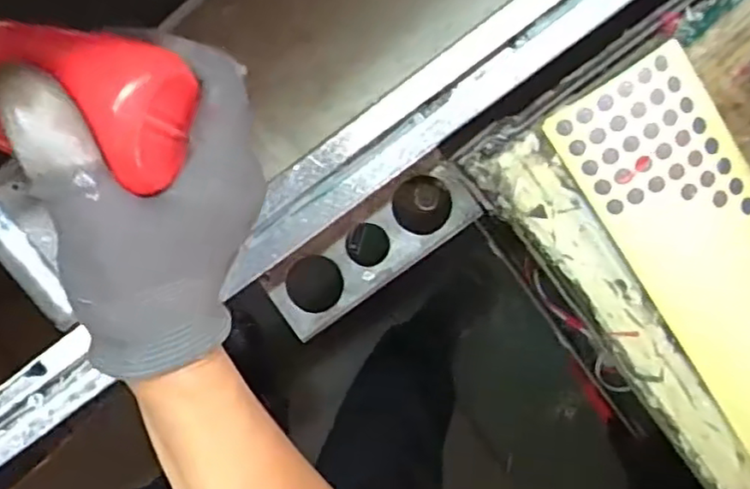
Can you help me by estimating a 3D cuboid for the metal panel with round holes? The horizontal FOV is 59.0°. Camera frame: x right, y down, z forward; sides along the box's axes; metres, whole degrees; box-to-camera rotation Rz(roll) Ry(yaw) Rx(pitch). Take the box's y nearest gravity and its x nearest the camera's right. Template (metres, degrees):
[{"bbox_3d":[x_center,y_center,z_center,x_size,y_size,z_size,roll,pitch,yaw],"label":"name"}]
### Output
[{"bbox_3d":[-0.002,0.001,0.437,0.147,0.015,0.049,-36,98,4],"label":"metal panel with round holes"}]

